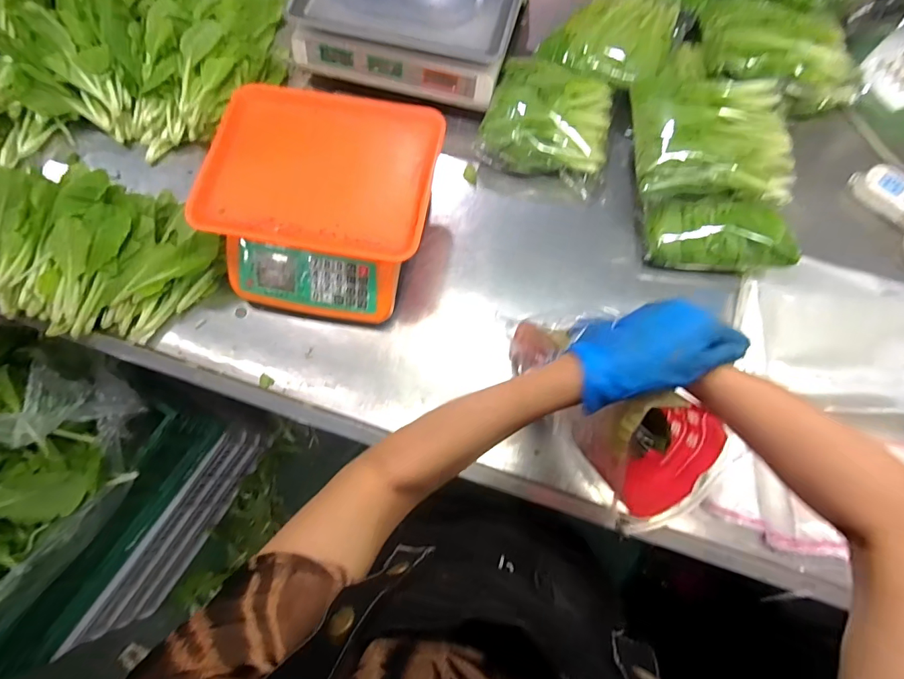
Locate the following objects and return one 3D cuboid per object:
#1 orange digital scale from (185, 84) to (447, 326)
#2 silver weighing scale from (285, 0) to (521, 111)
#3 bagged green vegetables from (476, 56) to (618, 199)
[{"bbox_3d":[-0.176,-0.187,0.629,0.298,0.108,0.286,12,74,5],"label":"orange digital scale"},{"bbox_3d":[-0.065,-0.533,0.731,0.328,0.086,0.258,17,74,6],"label":"silver weighing scale"},{"bbox_3d":[0.156,-0.335,0.704,0.198,0.069,0.179,22,75,7],"label":"bagged green vegetables"}]

